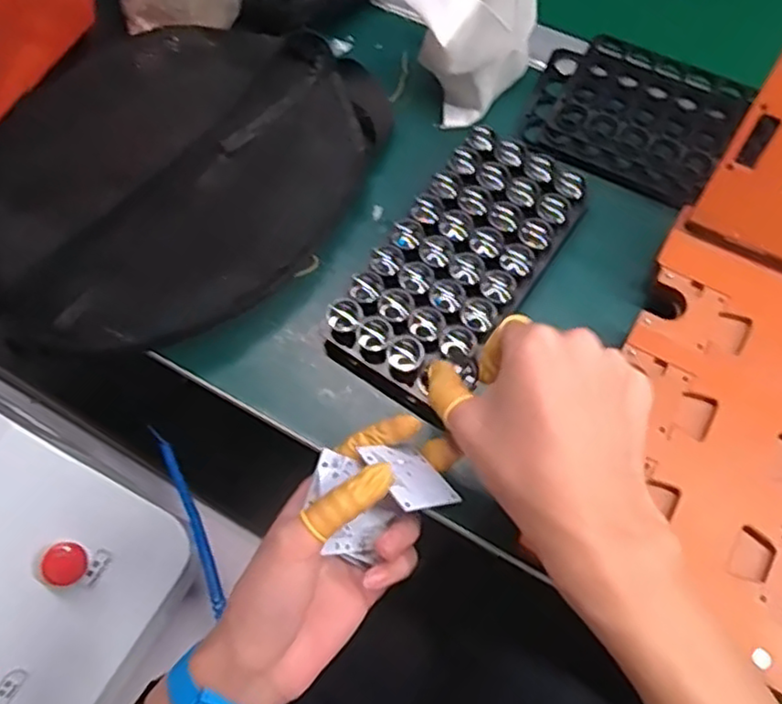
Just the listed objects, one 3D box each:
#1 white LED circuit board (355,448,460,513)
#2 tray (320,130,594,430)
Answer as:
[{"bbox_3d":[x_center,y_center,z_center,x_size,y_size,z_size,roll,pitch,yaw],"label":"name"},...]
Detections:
[{"bbox_3d":[0.010,0.066,0.354,0.042,0.041,0.004,46,120,35],"label":"white LED circuit board"},{"bbox_3d":[0.044,-0.058,0.449,0.095,0.041,0.190,37,78,15],"label":"tray"}]

